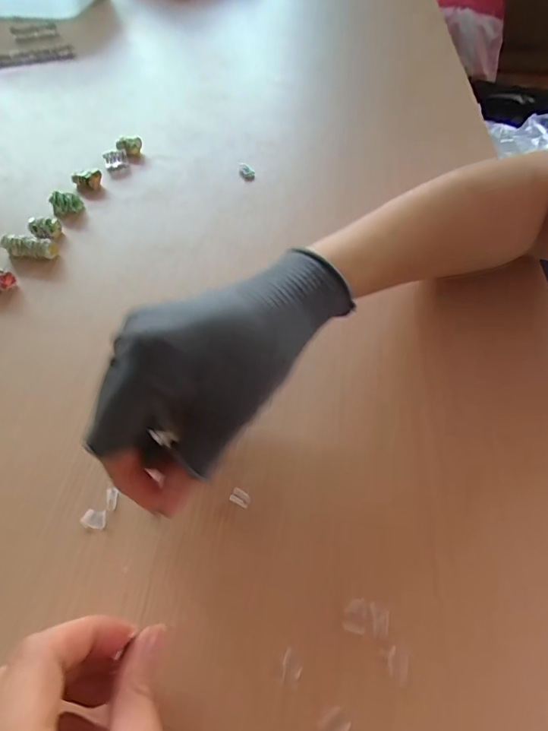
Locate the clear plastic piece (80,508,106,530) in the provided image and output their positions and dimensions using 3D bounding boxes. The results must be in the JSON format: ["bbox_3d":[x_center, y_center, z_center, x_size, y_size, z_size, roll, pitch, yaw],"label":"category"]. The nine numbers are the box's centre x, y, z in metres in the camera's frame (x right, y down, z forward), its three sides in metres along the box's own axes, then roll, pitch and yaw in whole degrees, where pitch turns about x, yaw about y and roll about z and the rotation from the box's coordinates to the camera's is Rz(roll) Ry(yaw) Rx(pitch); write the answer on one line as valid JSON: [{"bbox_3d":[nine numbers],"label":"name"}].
[{"bbox_3d":[-0.094,0.079,0.228,0.013,0.004,0.009,4,53,4],"label":"clear plastic piece"}]

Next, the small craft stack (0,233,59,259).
[{"bbox_3d":[-0.198,-0.095,0.354,0.043,0.017,0.013,6,53,5],"label":"small craft stack"}]

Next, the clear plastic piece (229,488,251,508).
[{"bbox_3d":[-0.018,0.069,0.231,0.010,0.004,0.007,20,55,15],"label":"clear plastic piece"}]

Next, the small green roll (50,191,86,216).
[{"bbox_3d":[-0.186,-0.143,0.391,0.029,0.015,0.015,7,53,5],"label":"small green roll"}]

